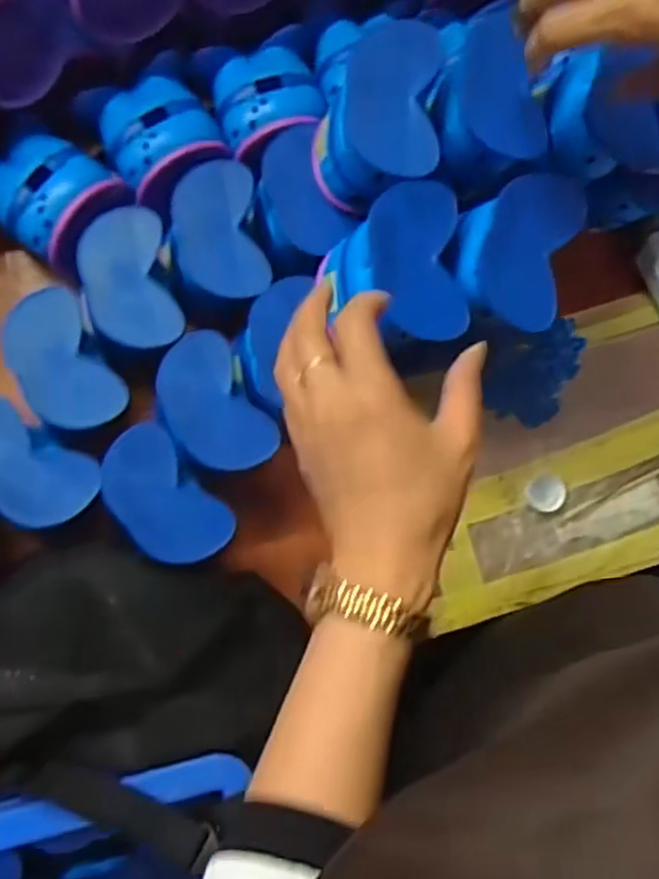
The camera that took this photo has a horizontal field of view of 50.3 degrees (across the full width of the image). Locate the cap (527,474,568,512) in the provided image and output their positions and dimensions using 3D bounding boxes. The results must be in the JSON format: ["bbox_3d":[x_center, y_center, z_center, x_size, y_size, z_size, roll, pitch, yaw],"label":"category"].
[{"bbox_3d":[0.173,0.043,0.559,0.029,0.009,0.027,1,84,-6],"label":"cap"}]

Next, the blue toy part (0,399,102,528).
[{"bbox_3d":[-0.200,0.019,0.457,0.092,0.017,0.059,36,58,-14],"label":"blue toy part"}]

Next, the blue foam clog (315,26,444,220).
[{"bbox_3d":[0.028,-0.202,0.465,0.069,0.096,0.090,4,83,-6],"label":"blue foam clog"}]

